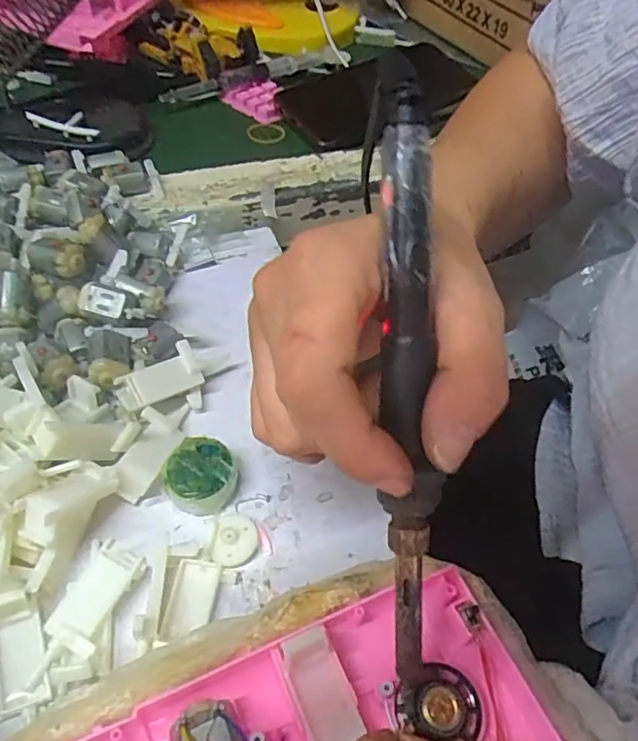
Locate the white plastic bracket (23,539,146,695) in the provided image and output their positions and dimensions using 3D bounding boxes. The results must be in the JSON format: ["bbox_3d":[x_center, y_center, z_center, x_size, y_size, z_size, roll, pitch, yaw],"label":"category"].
[{"bbox_3d":[-0.092,0.097,0.237,0.022,0.018,0.058,18,51,9],"label":"white plastic bracket"}]

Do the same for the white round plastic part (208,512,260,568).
[{"bbox_3d":[-0.037,0.074,0.266,0.021,0.006,0.024,4,50,-2],"label":"white round plastic part"}]

